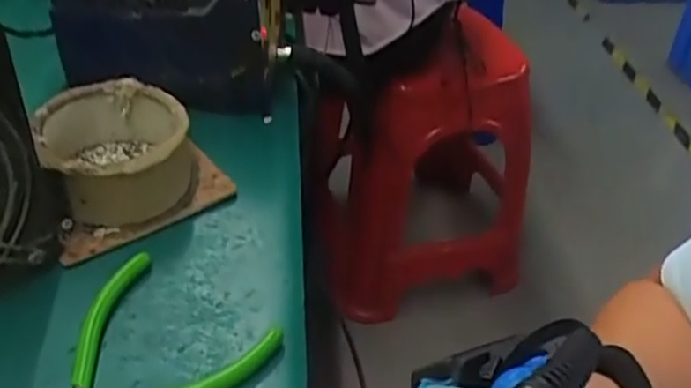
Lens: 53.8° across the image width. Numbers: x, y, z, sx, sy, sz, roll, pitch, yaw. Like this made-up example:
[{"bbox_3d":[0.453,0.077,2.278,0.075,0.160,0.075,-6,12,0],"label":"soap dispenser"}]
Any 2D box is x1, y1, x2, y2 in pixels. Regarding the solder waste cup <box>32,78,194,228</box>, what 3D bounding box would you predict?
[{"bbox_3d":[-0.135,-0.023,0.402,0.080,0.052,0.084,5,39,-4],"label":"solder waste cup"}]

